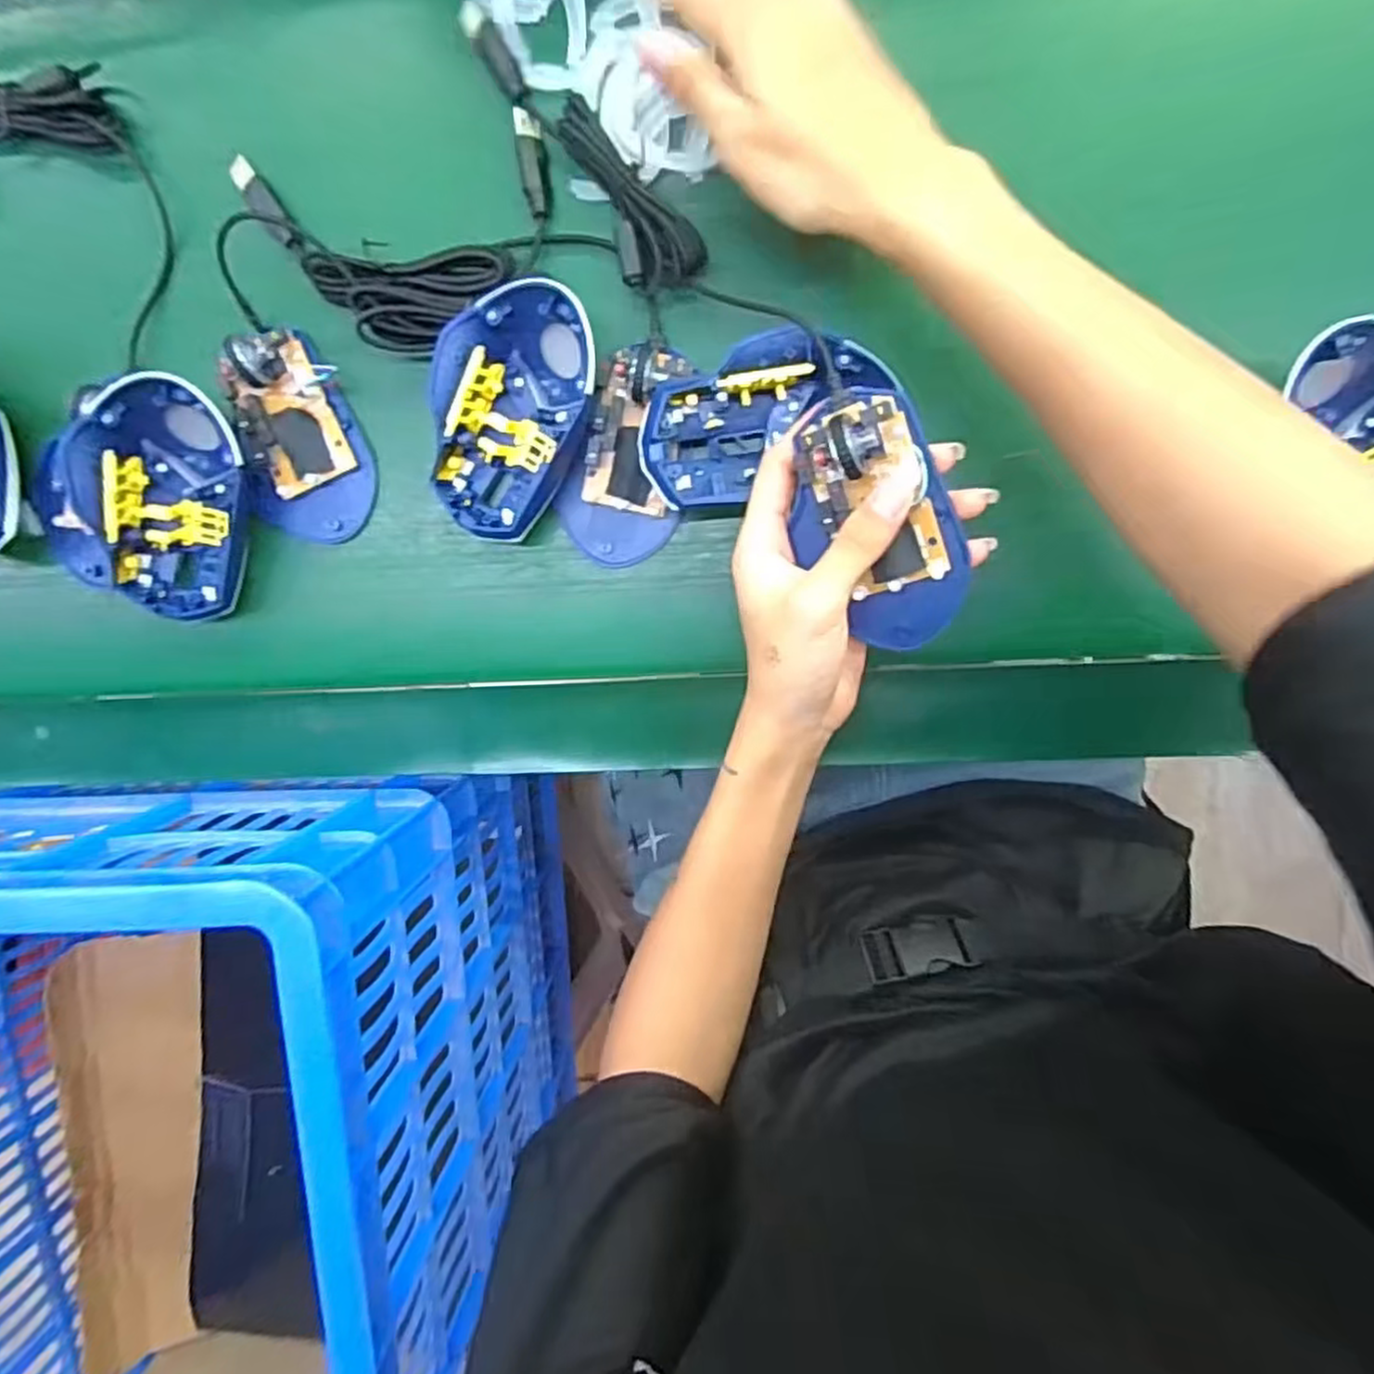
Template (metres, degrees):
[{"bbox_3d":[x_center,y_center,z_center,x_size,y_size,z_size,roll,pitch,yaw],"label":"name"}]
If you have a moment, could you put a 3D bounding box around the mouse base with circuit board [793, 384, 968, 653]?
[{"bbox_3d":[0.082,-0.068,0.319,0.060,0.038,0.112,-24,107,7],"label":"mouse base with circuit board"}]

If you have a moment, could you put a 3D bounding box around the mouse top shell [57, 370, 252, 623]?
[{"bbox_3d":[-0.268,-0.096,0.377,0.065,0.050,0.116,15,100,1],"label":"mouse top shell"}]

